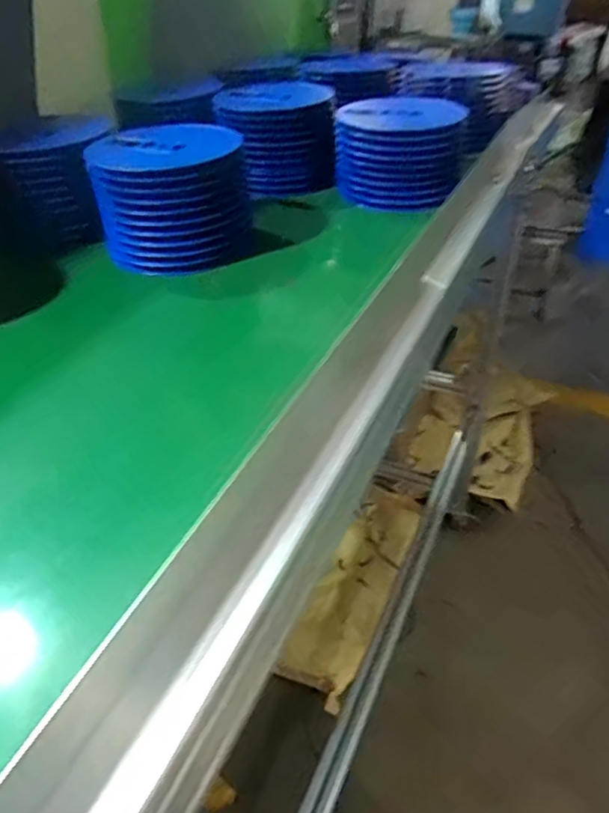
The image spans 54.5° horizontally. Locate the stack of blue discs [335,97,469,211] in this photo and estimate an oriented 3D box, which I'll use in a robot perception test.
[{"bbox_3d":[0.136,-0.366,0.843,0.163,0.119,0.157,10,37,12],"label":"stack of blue discs"}]

